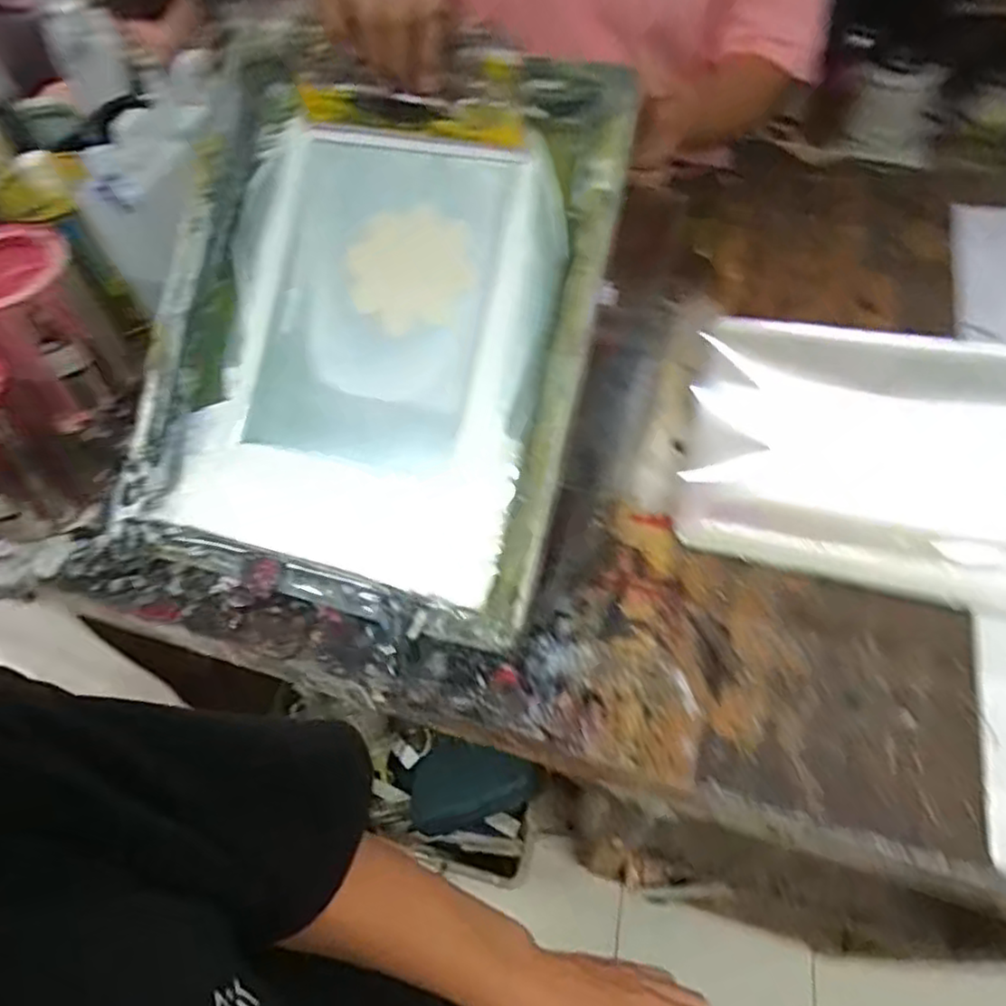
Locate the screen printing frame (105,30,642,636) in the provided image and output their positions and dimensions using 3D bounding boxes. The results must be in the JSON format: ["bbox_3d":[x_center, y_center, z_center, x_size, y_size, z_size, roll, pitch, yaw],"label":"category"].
[{"bbox_3d":[-0.113,-0.149,0.592,0.368,0.070,0.443,12,85,17],"label":"screen printing frame"}]

